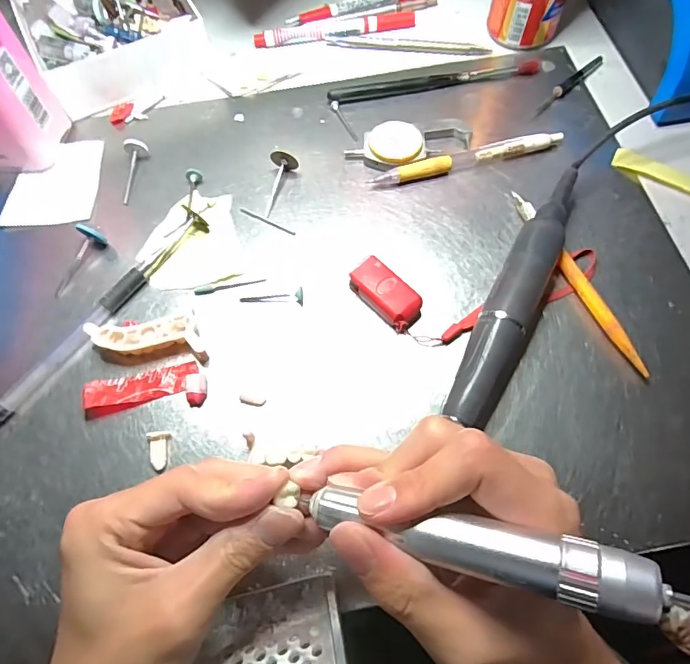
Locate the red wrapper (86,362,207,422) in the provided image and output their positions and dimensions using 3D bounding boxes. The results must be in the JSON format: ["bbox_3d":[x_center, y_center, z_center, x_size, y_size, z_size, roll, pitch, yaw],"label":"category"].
[{"bbox_3d":[-0.112,0.033,0.263,0.067,0.009,0.026,-12,66,-4],"label":"red wrapper"}]

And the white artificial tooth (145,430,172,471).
[{"bbox_3d":[-0.100,0.064,0.252,0.011,0.005,0.020,-4,78,-1],"label":"white artificial tooth"}]

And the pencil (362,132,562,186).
[{"bbox_3d":[0.086,-0.122,0.329,0.138,0.011,0.016,-17,67,-6],"label":"pencil"}]

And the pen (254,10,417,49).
[{"bbox_3d":[-0.008,-0.255,0.394,0.136,0.008,0.017,-12,66,-4],"label":"pen"}]

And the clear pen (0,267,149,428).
[{"bbox_3d":[-0.161,0.006,0.274,0.009,0.012,0.114,34,71,15],"label":"clear pen"}]

